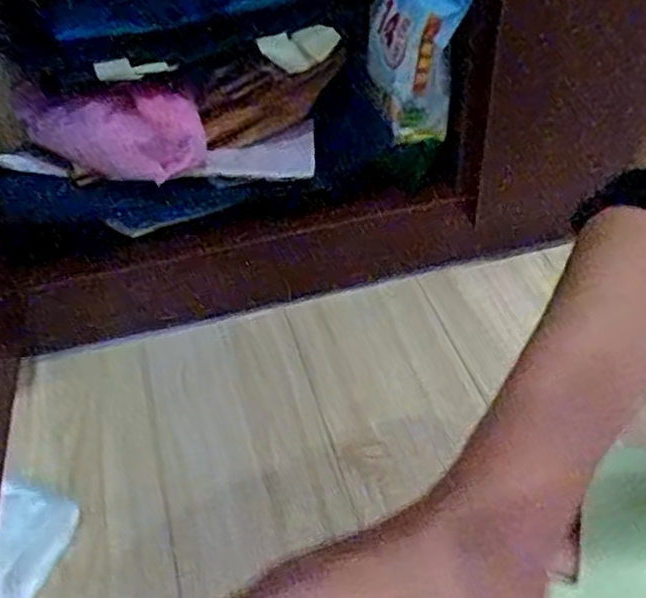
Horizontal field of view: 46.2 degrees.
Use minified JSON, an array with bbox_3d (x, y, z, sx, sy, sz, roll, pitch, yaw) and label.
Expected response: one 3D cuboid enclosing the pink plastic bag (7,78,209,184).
[{"bbox_3d":[-0.156,-0.130,0.568,0.135,0.063,0.053,1,38,-27],"label":"pink plastic bag"}]

